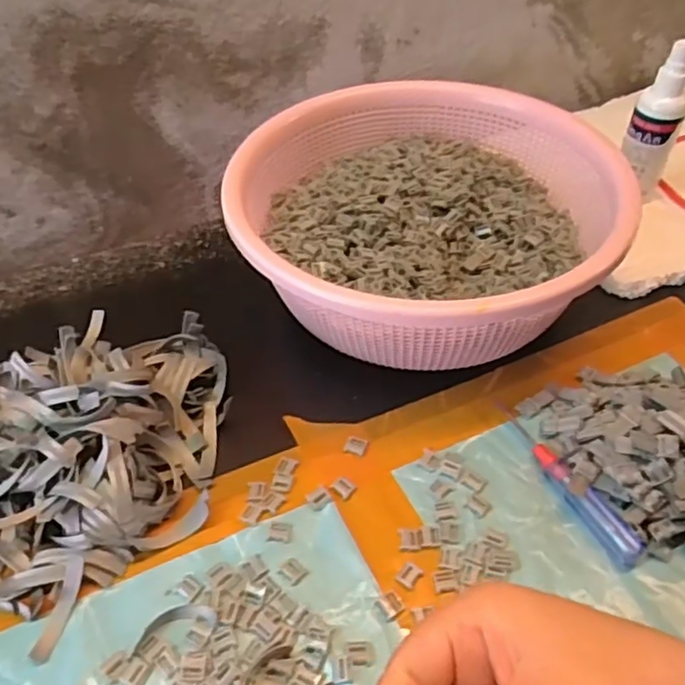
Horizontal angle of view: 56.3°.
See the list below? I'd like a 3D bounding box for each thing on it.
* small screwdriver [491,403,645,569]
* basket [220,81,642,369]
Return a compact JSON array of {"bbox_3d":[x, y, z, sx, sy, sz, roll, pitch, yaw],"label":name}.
[{"bbox_3d":[0.132,0.077,0.382,0.016,0.014,0.121,-20,49,-15],"label":"small screwdriver"},{"bbox_3d":[0.068,-0.092,0.465,0.253,0.099,0.251,-2,47,2],"label":"basket"}]

